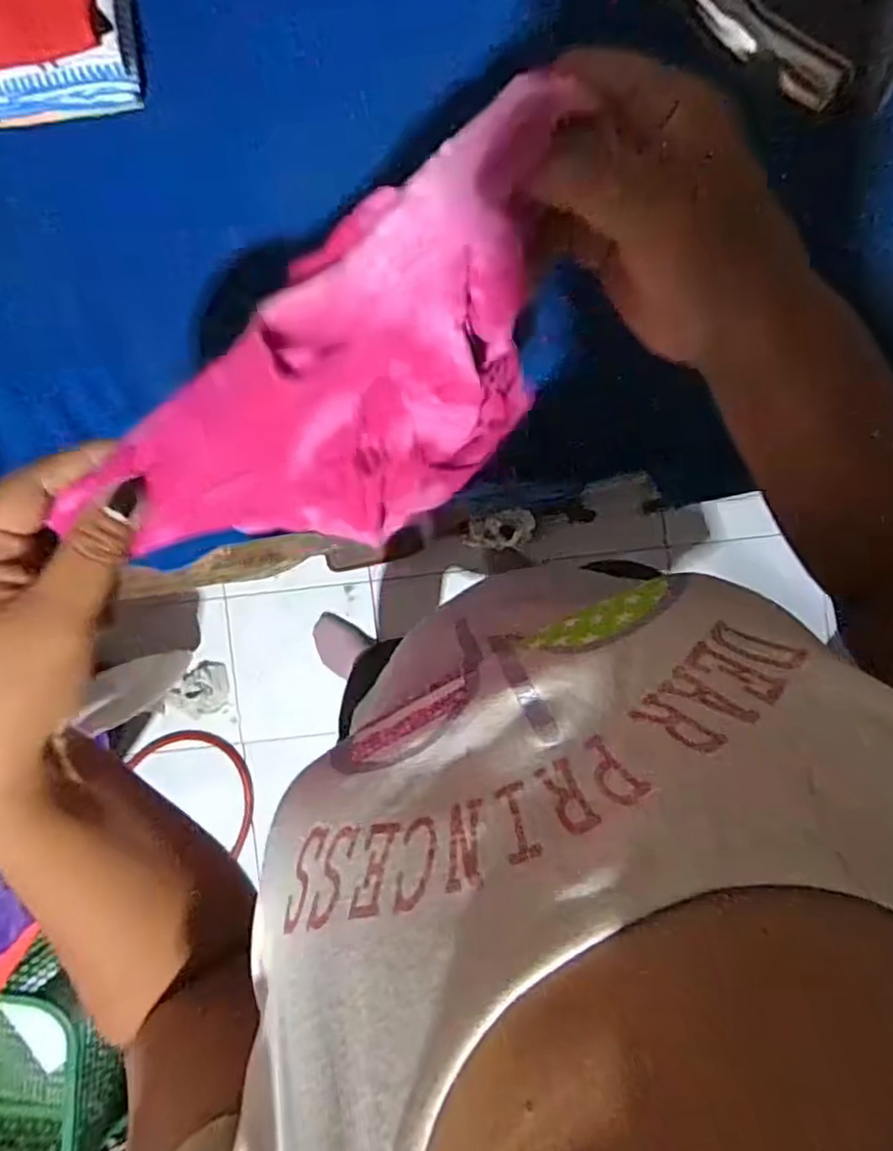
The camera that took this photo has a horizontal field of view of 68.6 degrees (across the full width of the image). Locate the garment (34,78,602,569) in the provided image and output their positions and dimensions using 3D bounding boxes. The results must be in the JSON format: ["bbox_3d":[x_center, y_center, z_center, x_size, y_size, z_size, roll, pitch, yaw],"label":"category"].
[{"bbox_3d":[-0.035,-0.058,0.255,0.189,0.142,0.070,-32,90,2],"label":"garment"}]

